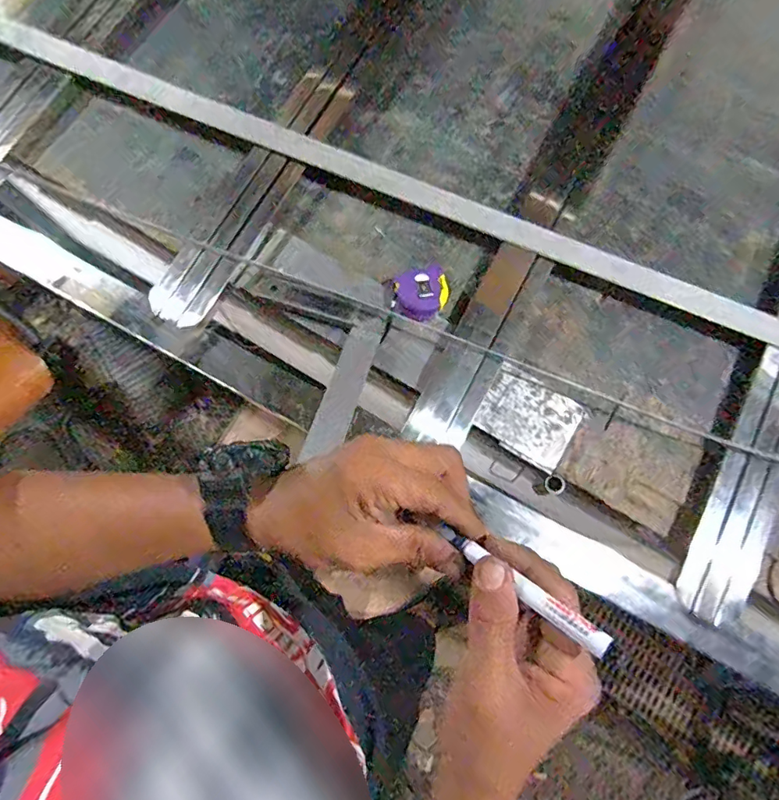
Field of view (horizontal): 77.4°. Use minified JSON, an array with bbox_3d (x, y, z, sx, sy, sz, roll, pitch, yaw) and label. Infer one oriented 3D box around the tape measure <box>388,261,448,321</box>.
[{"bbox_3d":[0.044,-0.150,0.682,0.084,0.033,0.076,-22,80,-5],"label":"tape measure"}]

